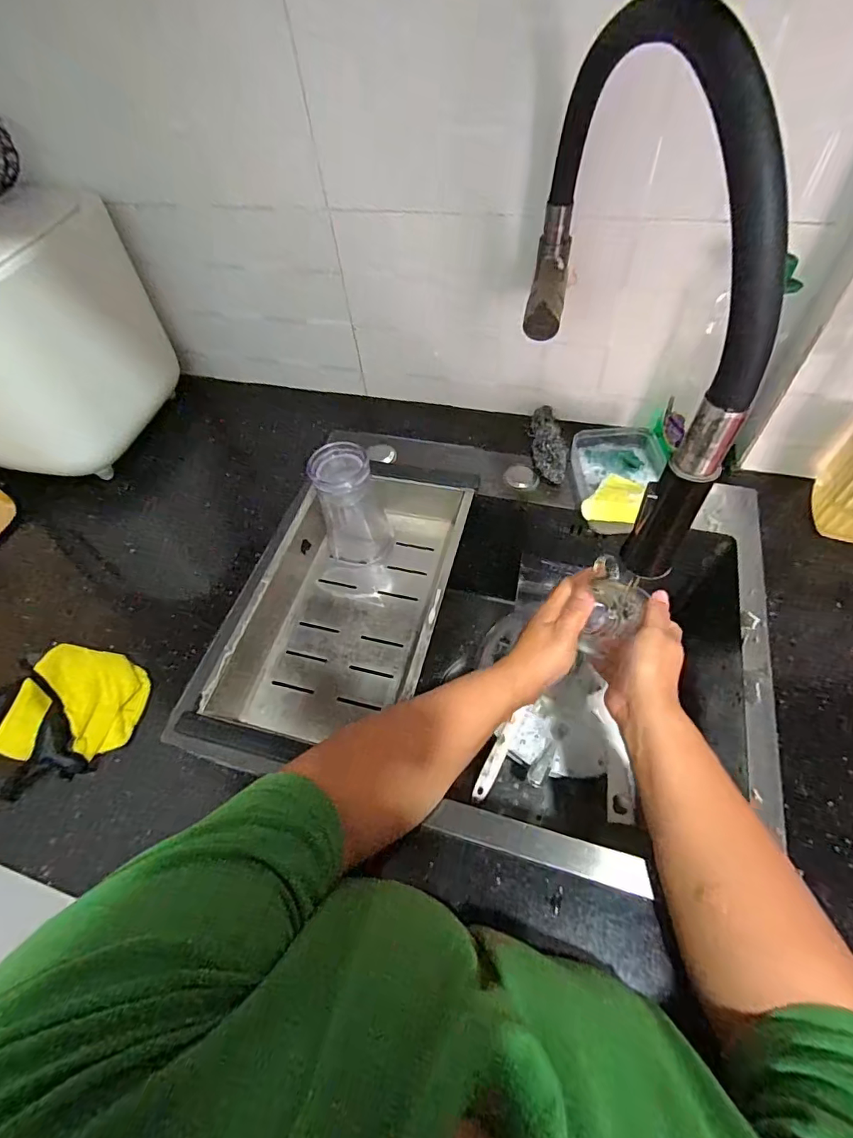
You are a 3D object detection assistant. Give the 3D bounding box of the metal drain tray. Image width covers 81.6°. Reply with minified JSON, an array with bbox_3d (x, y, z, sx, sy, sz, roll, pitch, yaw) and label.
[{"bbox_3d":[-0.074,0.026,0.548,0.191,0.061,0.322,11,57,12],"label":"metal drain tray"}]

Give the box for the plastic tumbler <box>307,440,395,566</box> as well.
[{"bbox_3d":[-0.083,-0.071,0.563,0.073,0.134,0.065,-14,55,-4],"label":"plastic tumbler"}]

